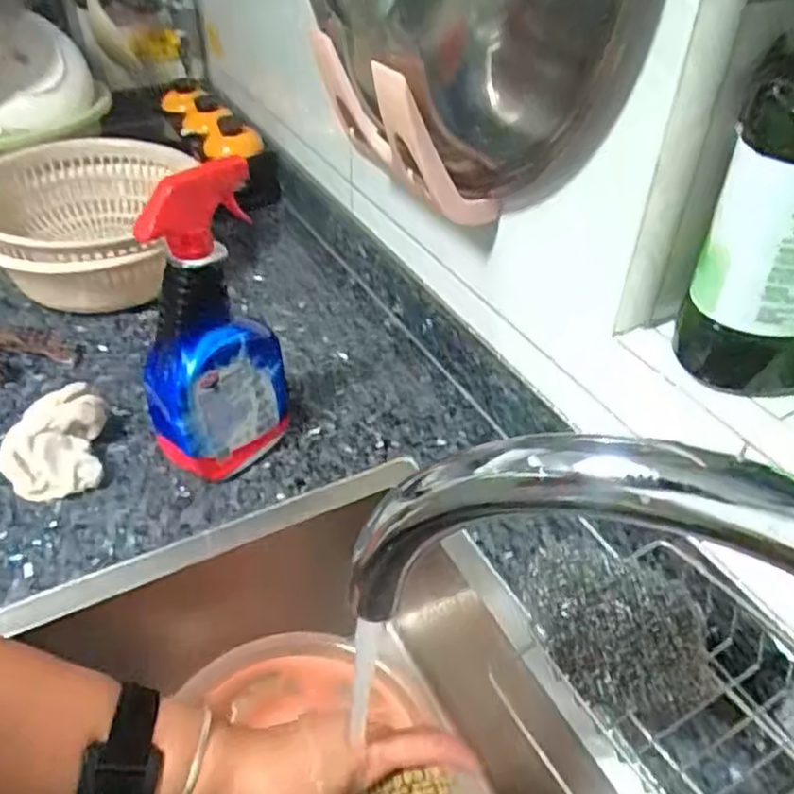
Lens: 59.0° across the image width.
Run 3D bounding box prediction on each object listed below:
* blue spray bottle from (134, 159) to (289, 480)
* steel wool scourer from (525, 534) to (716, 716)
[{"bbox_3d":[-0.158,-0.049,0.587,0.117,0.288,0.053,-17,44,-19],"label":"blue spray bottle"},{"bbox_3d":[0.125,0.132,0.392,0.107,0.084,0.047,11,42,12],"label":"steel wool scourer"}]

